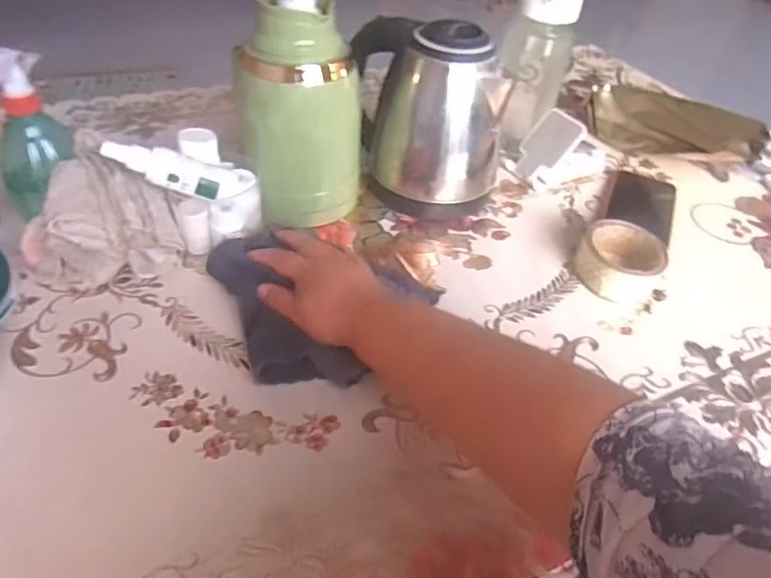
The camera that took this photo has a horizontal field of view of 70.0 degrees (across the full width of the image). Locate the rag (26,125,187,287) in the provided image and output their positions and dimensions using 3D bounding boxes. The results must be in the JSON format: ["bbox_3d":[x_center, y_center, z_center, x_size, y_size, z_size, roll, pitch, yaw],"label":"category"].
[{"bbox_3d":[-0.273,-0.059,0.523,0.144,0.091,0.110,27,47,20],"label":"rag"}]

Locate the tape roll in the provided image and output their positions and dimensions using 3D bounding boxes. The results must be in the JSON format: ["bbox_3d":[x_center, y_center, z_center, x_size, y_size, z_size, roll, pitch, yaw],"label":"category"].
[{"bbox_3d":[0.252,-0.032,0.591,0.081,0.041,0.088,4,43,-3],"label":"tape roll"}]

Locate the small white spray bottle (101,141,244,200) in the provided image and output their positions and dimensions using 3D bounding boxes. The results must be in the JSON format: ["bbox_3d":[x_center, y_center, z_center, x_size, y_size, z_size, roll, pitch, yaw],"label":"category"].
[{"bbox_3d":[-0.191,-0.109,0.501,0.118,0.028,0.029,14,33,-22],"label":"small white spray bottle"}]

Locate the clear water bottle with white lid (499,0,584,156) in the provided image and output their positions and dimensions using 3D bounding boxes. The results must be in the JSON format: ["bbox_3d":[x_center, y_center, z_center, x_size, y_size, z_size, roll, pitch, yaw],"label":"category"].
[{"bbox_3d":[0.190,-0.285,0.718,0.084,0.201,0.067,-1,45,-9],"label":"clear water bottle with white lid"}]

